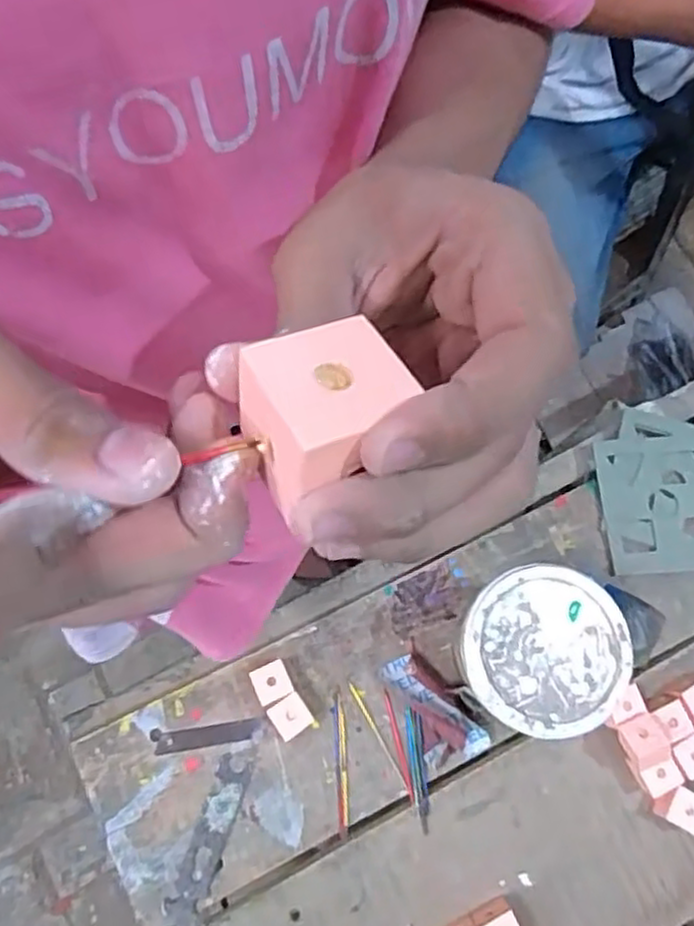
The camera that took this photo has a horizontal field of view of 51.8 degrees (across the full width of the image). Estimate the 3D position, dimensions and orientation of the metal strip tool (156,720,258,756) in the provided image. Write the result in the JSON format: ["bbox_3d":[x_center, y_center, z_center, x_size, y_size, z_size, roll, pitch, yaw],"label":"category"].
[{"bbox_3d":[-0.126,0.247,0.644,0.091,0.004,0.017,-9,75,-3],"label":"metal strip tool"}]

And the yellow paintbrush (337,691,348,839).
[{"bbox_3d":[-0.004,0.266,0.640,0.007,0.004,0.121,-2,75,-1],"label":"yellow paintbrush"}]

